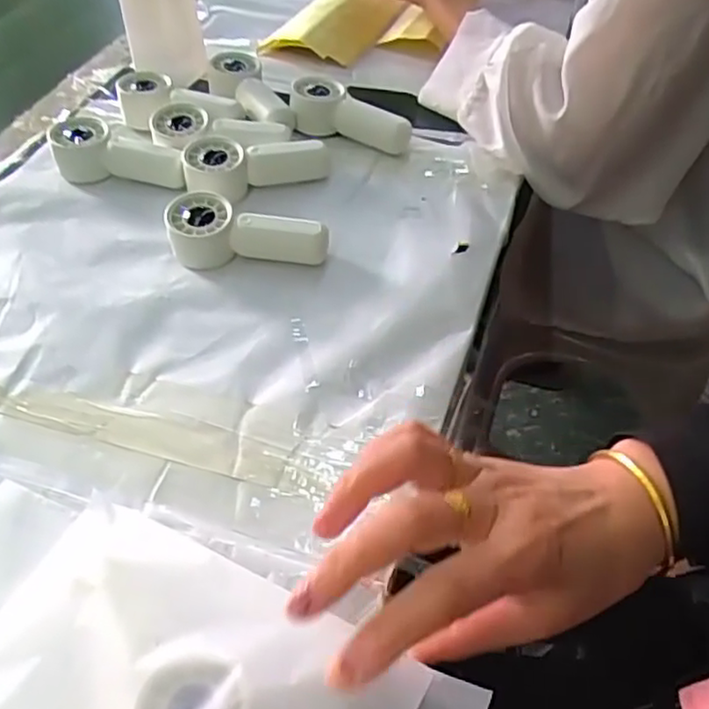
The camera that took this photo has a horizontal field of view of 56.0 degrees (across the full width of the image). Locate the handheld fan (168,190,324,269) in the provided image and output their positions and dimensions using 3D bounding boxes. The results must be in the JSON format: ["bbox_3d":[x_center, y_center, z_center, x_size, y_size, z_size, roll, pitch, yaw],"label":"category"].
[{"bbox_3d":[-0.074,-0.082,0.463,0.106,0.034,0.038,8,50,7],"label":"handheld fan"}]

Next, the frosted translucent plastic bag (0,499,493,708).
[{"bbox_3d":[-0.059,0.135,0.270,0.203,0.025,0.098,19,53,17],"label":"frosted translucent plastic bag"}]

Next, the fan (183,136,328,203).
[{"bbox_3d":[-0.077,-0.148,0.518,0.107,0.032,0.043,-14,51,-12],"label":"fan"}]

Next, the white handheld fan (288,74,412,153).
[{"bbox_3d":[-0.001,-0.202,0.559,0.103,0.033,0.042,15,52,13],"label":"white handheld fan"}]

